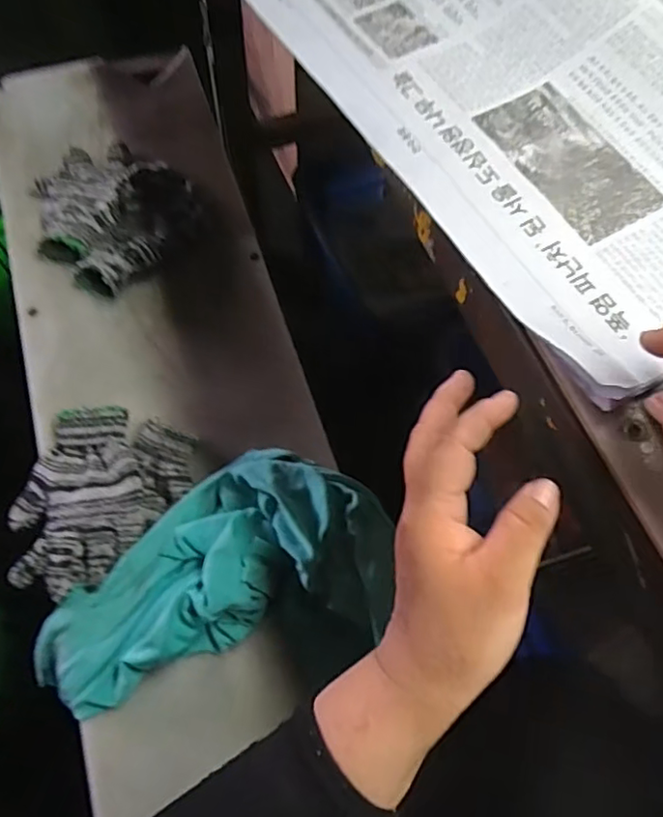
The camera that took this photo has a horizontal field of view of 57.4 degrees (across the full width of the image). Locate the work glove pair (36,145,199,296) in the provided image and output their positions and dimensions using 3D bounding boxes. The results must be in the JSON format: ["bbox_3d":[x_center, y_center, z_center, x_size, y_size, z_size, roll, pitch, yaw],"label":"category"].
[{"bbox_3d":[-0.288,-0.255,0.767,0.210,0.035,0.192,34,69,13],"label":"work glove pair"}]

